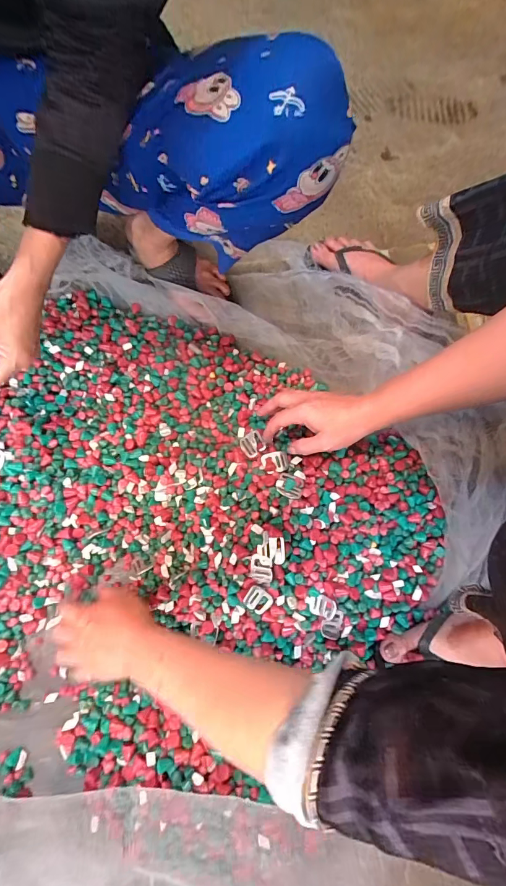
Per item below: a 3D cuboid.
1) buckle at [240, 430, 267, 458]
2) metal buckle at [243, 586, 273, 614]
[{"bbox_3d":[0.000,0.001,0.523,0.033,0.009,0.032,-35,72,5],"label":"buckle"},{"bbox_3d":[0.006,0.182,0.447,0.030,0.007,0.025,33,74,7],"label":"metal buckle"}]

